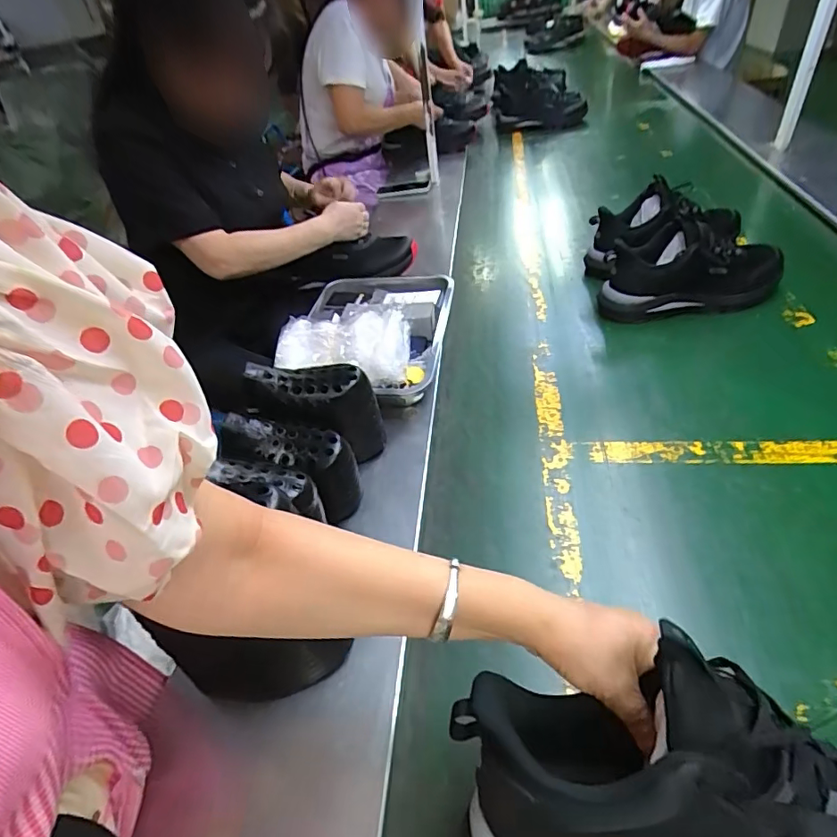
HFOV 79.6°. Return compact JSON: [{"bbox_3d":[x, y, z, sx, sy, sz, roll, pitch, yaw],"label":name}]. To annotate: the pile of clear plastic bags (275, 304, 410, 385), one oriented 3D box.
[{"bbox_3d":[-0.119,-0.121,0.787,0.209,0.066,0.130,3,44,15],"label":"pile of clear plastic bags"}]

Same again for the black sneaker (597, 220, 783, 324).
[{"bbox_3d":[0.468,-0.252,0.844,0.287,0.140,0.106,-3,43,8],"label":"black sneaker"}]

